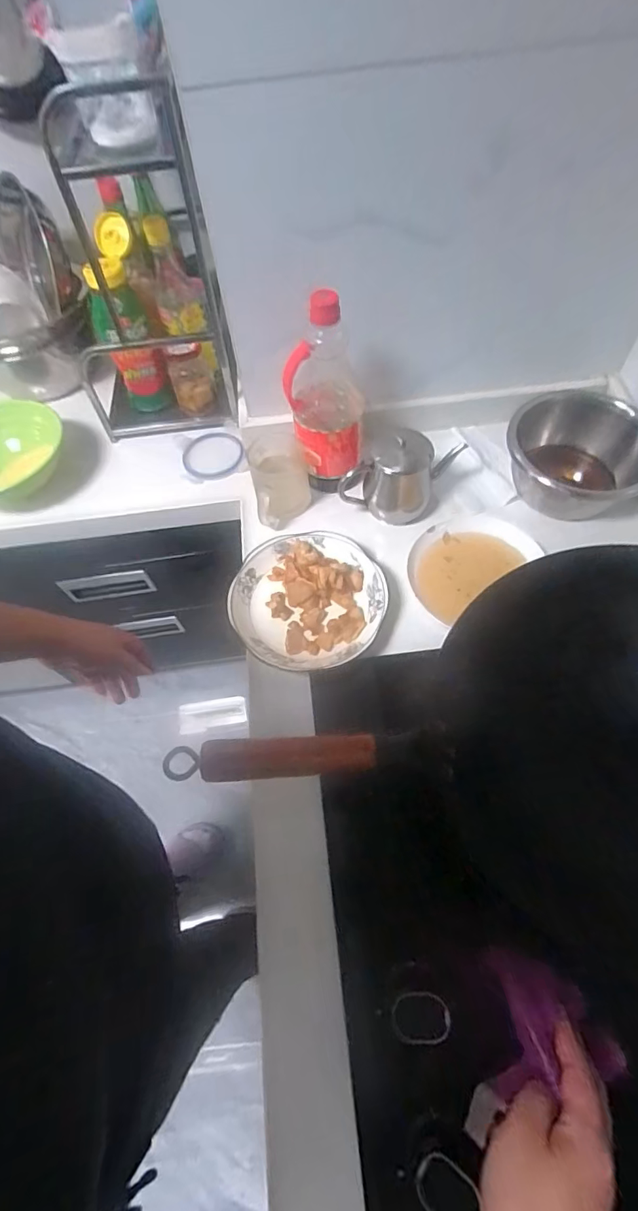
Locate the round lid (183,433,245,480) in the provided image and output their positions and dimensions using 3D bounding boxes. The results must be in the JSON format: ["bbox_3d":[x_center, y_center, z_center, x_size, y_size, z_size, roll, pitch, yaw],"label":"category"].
[{"bbox_3d":[-0.170,-0.247,0.773,0.094,0.012,0.103,-2,61,3],"label":"round lid"}]

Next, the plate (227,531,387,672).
[{"bbox_3d":[-0.014,-0.009,0.618,0.186,0.028,0.192,23,65,15],"label":"plate"}]

